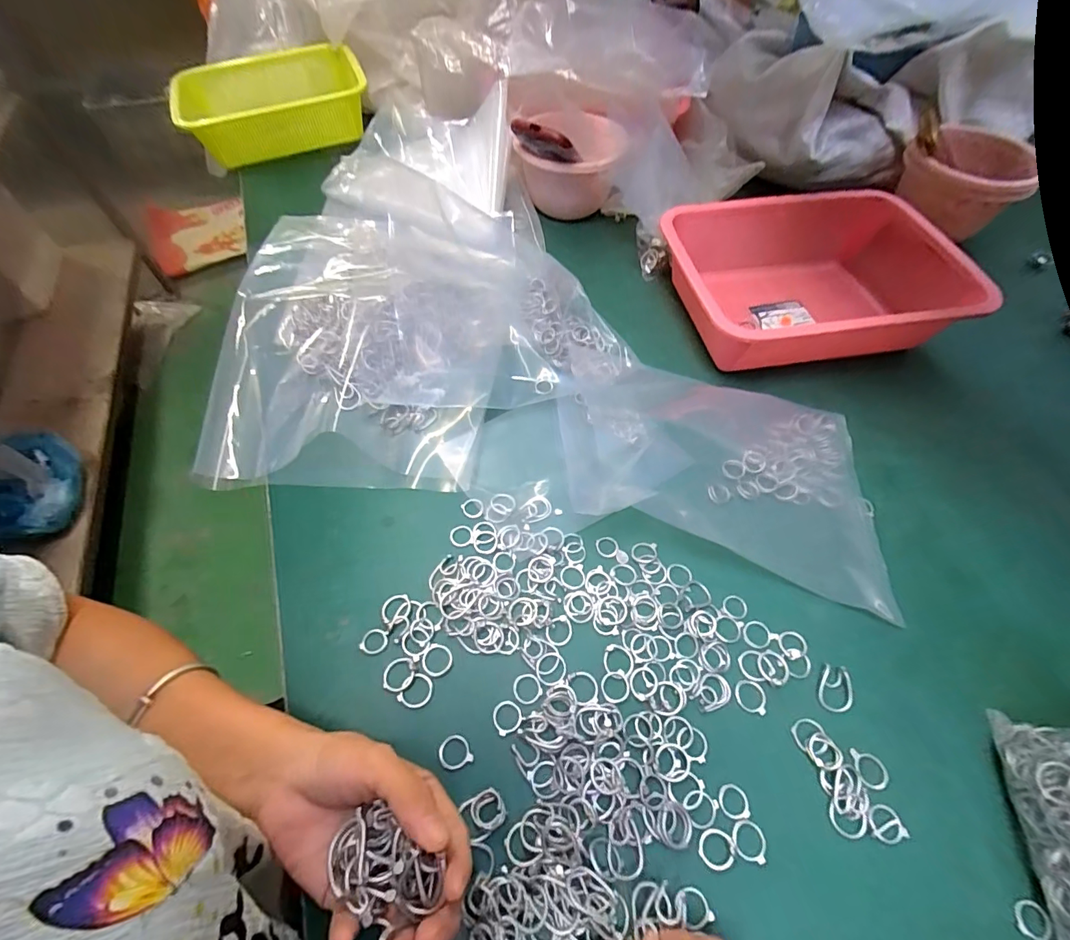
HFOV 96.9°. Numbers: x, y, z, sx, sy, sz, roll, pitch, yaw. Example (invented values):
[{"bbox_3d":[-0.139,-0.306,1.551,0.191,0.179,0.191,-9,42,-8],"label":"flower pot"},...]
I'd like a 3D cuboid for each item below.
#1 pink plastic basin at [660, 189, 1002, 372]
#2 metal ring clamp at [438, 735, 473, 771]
[{"bbox_3d":[0.303,-0.209,0.536,0.314,0.086,0.215,-7,58,-6],"label":"pink plastic basin"},{"bbox_3d":[-0.054,0.189,0.317,0.020,0.004,0.020,1,58,-1],"label":"metal ring clamp"}]

